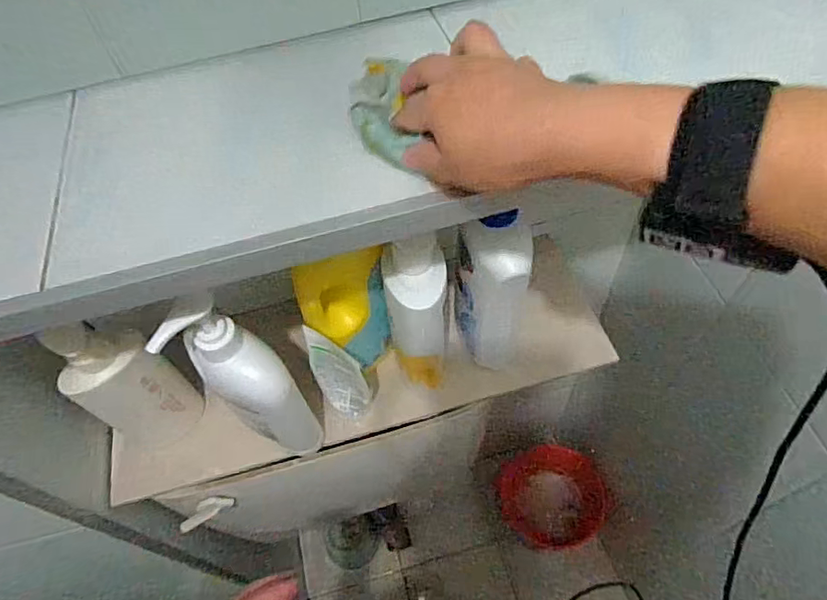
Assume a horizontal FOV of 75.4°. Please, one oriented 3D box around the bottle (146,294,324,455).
[{"bbox_3d":[-0.153,0.080,0.501,0.071,0.259,0.064,-28,58,-13],"label":"bottle"}]

